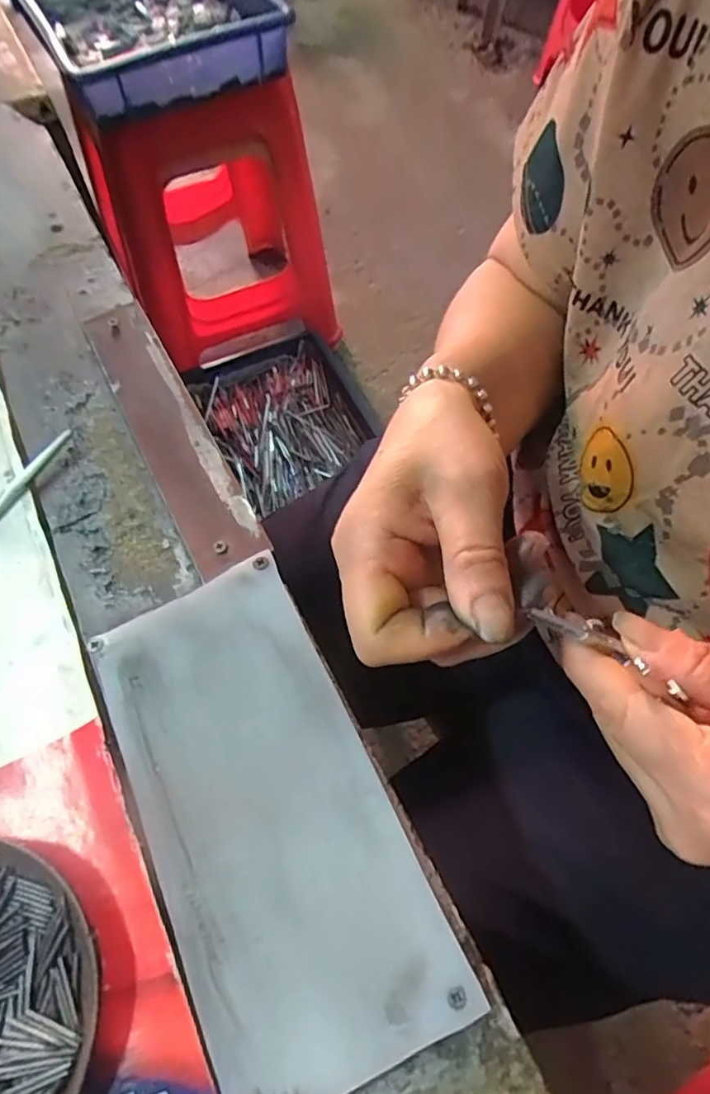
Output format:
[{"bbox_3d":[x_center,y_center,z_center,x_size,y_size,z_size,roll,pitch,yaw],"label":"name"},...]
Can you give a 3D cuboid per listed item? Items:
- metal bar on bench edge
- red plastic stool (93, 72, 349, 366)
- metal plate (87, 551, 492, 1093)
[{"bbox_3d":[-0.106,-0.069,0.342,0.038,0.006,0.203,-26,64,-12],"label":"metal bar on bench edge"},{"bbox_3d":[-0.256,-0.577,1.061,0.348,0.500,0.358,-24,65,-12],"label":"red plastic stool"},{"bbox_3d":[-0.039,0.103,0.248,0.092,0.011,0.194,-25,64,-11],"label":"metal plate"}]

